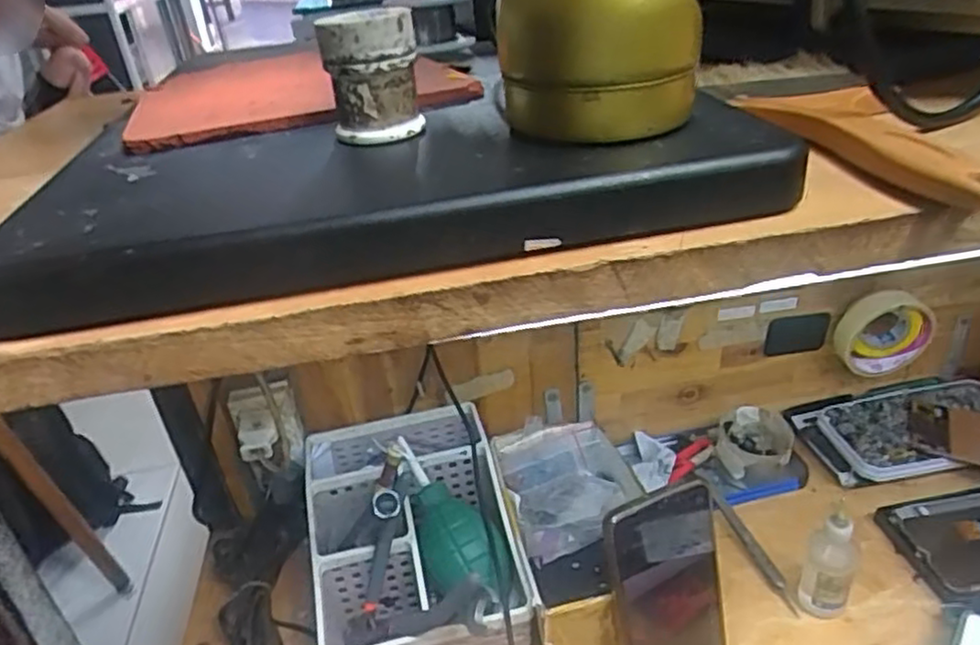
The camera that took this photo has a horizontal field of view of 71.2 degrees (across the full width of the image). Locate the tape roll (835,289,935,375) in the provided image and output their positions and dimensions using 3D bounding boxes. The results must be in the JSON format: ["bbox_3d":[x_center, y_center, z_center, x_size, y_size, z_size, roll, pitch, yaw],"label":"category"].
[{"bbox_3d":[0.377,0.013,0.656,0.084,0.095,0.023,-2,31,7],"label":"tape roll"}]

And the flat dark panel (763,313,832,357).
[{"bbox_3d":[0.300,0.012,0.668,0.065,0.044,0.004,-9,31,-5],"label":"flat dark panel"}]

